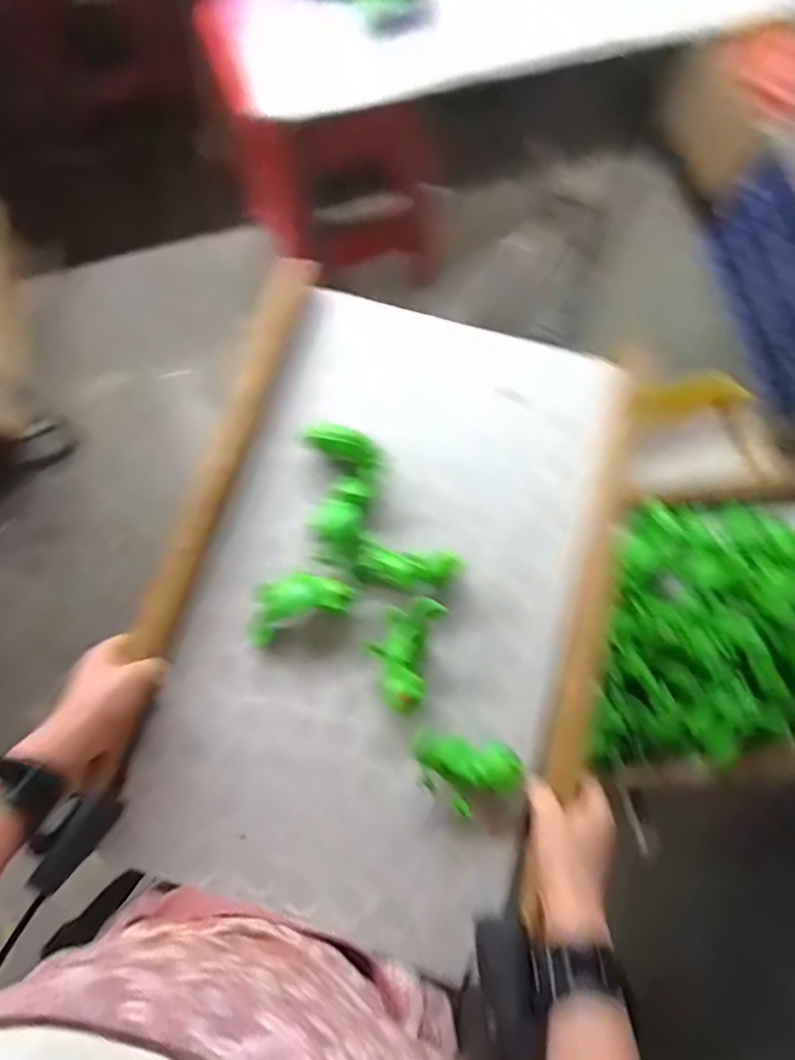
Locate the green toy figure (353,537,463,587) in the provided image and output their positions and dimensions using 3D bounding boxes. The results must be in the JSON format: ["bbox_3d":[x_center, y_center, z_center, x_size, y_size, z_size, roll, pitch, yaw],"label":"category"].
[{"bbox_3d":[0.009,0.034,0.507,0.095,0.023,0.035,8,77,3],"label":"green toy figure"}]

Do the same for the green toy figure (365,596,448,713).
[{"bbox_3d":[0.005,0.109,0.495,0.053,0.024,0.098,15,78,5],"label":"green toy figure"}]

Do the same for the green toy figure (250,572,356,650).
[{"bbox_3d":[-0.095,0.067,0.512,0.104,0.020,0.048,-23,77,10],"label":"green toy figure"}]

